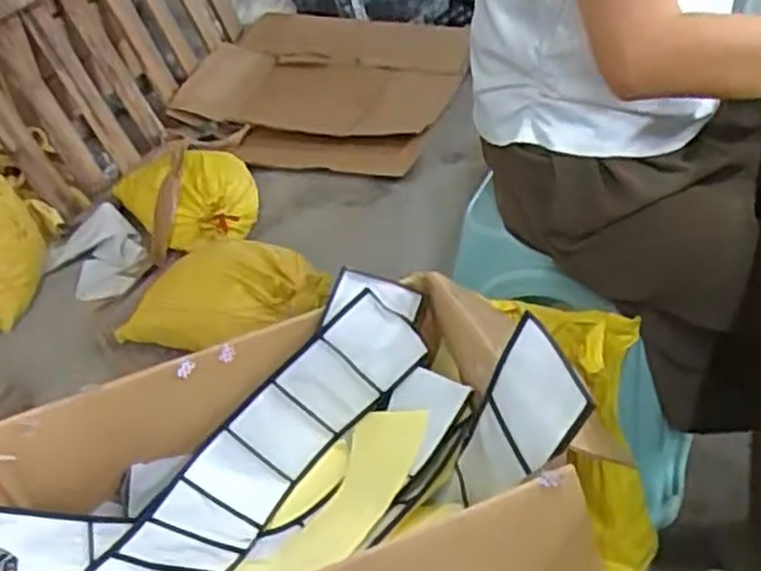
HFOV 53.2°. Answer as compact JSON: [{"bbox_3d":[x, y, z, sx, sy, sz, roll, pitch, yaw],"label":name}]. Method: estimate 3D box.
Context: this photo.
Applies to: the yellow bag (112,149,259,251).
[{"bbox_3d":[-0.482,-0.222,1.898,0.341,0.172,0.380,-19,39,-11],"label":"yellow bag"}]

